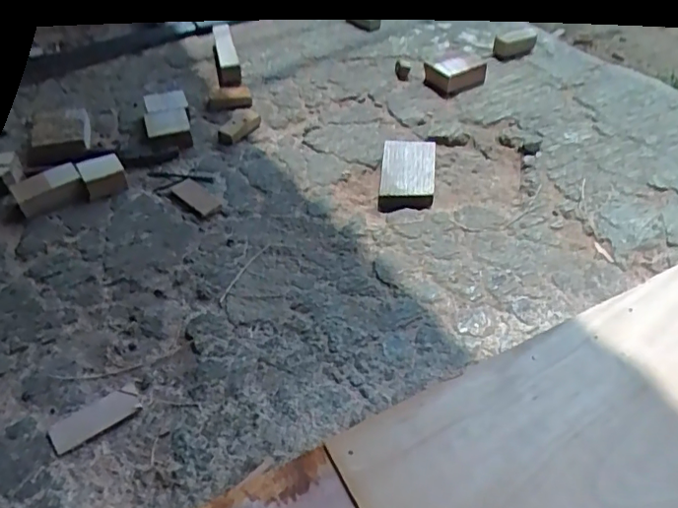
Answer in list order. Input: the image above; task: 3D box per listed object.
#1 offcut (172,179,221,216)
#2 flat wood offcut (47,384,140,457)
[{"bbox_3d":[-0.189,-0.074,0.729,0.081,0.009,0.033,33,55,30],"label":"offcut"},{"bbox_3d":[-0.224,0.149,0.509,0.079,0.004,0.030,-33,52,-27],"label":"flat wood offcut"}]

